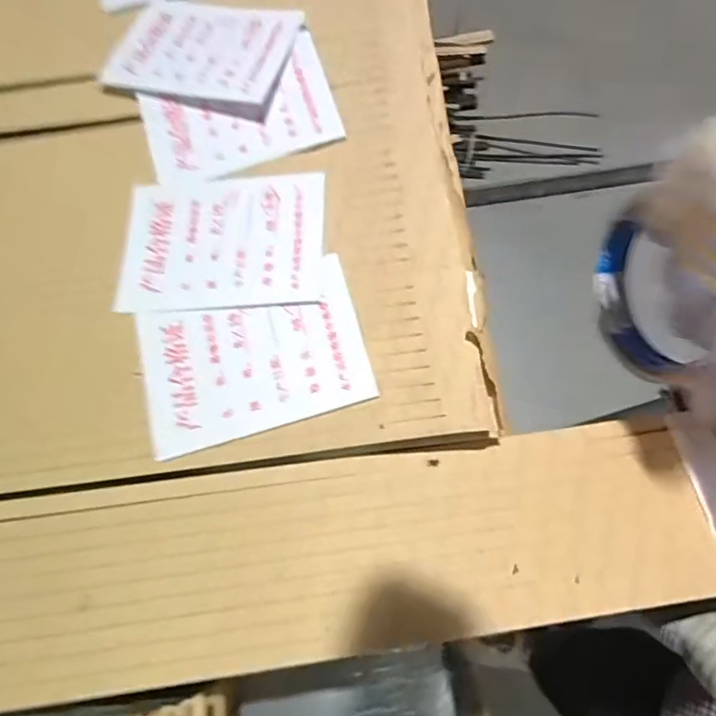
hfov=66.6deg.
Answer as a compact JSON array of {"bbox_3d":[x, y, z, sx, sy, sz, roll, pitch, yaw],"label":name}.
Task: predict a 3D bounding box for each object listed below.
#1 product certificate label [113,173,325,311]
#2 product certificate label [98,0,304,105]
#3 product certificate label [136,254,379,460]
[{"bbox_3d":[-0.070,-0.061,0.282,0.104,0.004,0.075,-2,69,6],"label":"product certificate label"},{"bbox_3d":[-0.092,-0.182,0.320,0.103,0.014,0.074,14,75,5],"label":"product certificate label"},{"bbox_3d":[-0.051,-0.001,0.260,0.105,0.004,0.072,-17,72,1],"label":"product certificate label"}]

